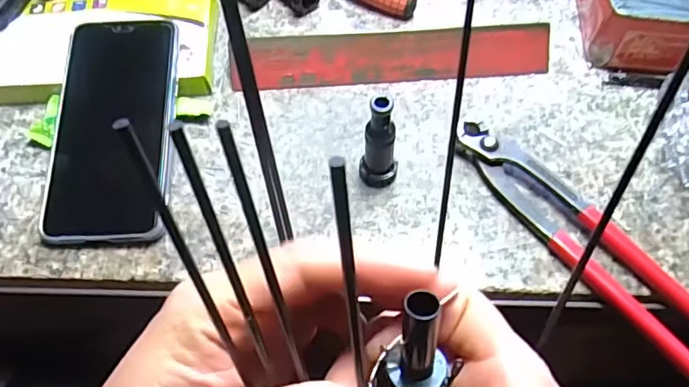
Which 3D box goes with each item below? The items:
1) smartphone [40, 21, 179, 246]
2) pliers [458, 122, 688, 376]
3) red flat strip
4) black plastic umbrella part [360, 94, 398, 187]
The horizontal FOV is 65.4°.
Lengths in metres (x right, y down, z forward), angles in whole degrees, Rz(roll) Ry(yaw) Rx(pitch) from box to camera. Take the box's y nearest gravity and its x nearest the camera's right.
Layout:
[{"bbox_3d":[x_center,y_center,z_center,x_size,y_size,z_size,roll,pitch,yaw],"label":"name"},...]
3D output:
[{"bbox_3d":[-0.150,-0.046,0.347,0.078,0.010,0.158,-1,71,5],"label":"smartphone"},{"bbox_3d":[0.143,0.023,0.323,0.043,0.016,0.192,-30,65,-16],"label":"pliers"},{"bbox_3d":[0.033,-0.098,0.386,0.225,0.035,0.008,-3,21,-2],"label":"red flat strip"},{"bbox_3d":[0.023,-0.029,0.324,0.023,0.068,0.019,11,61,6],"label":"black plastic umbrella part"}]

